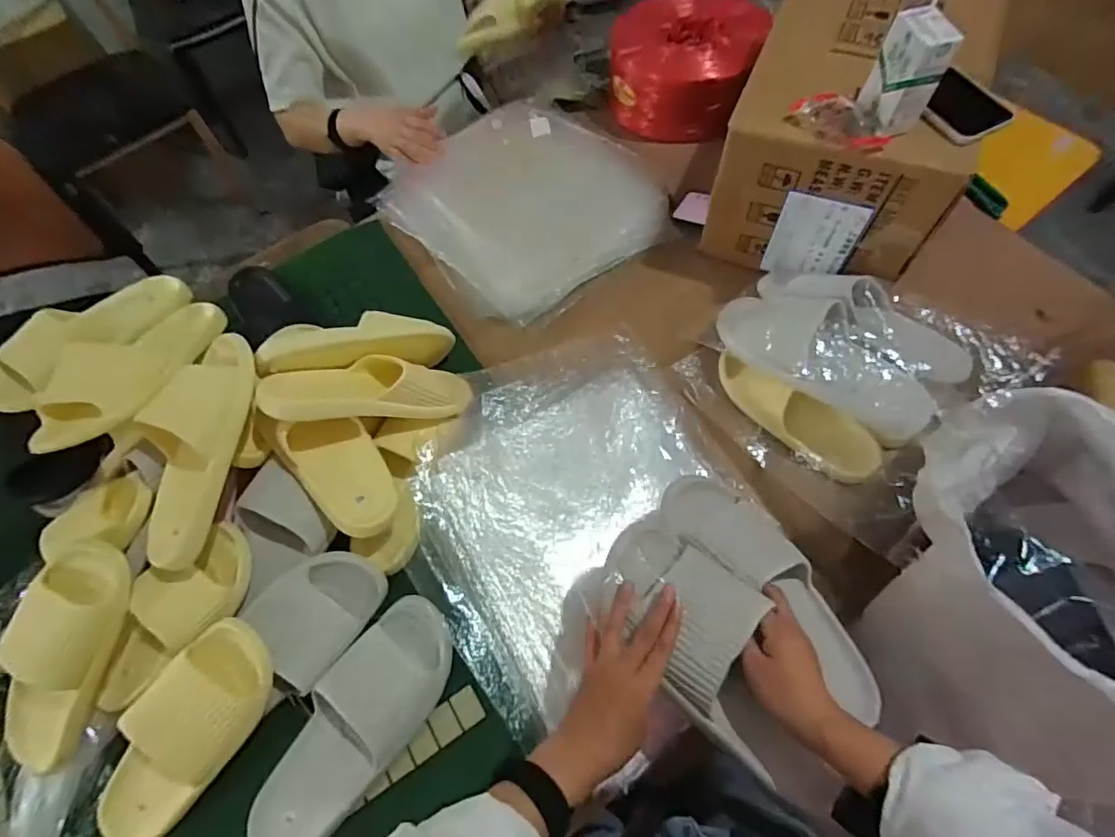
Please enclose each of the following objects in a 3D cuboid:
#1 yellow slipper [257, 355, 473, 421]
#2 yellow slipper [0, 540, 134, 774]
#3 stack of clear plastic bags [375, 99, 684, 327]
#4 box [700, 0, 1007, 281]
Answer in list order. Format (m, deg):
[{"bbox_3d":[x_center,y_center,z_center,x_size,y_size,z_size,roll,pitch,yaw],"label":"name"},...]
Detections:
[{"bbox_3d":[-0.229,-0.044,0.674,0.246,0.077,0.093,-2,62,-23],"label":"yellow slipper"},{"bbox_3d":[-0.531,0.260,0.571,0.091,0.072,0.245,17,93,11],"label":"yellow slipper"},{"bbox_3d":[-0.059,-0.370,0.911,0.381,0.054,0.402,-35,67,-13],"label":"stack of clear plastic bags"},{"bbox_3d":[0.417,-0.426,0.778,0.280,0.222,0.364,21,67,12],"label":"box"}]

